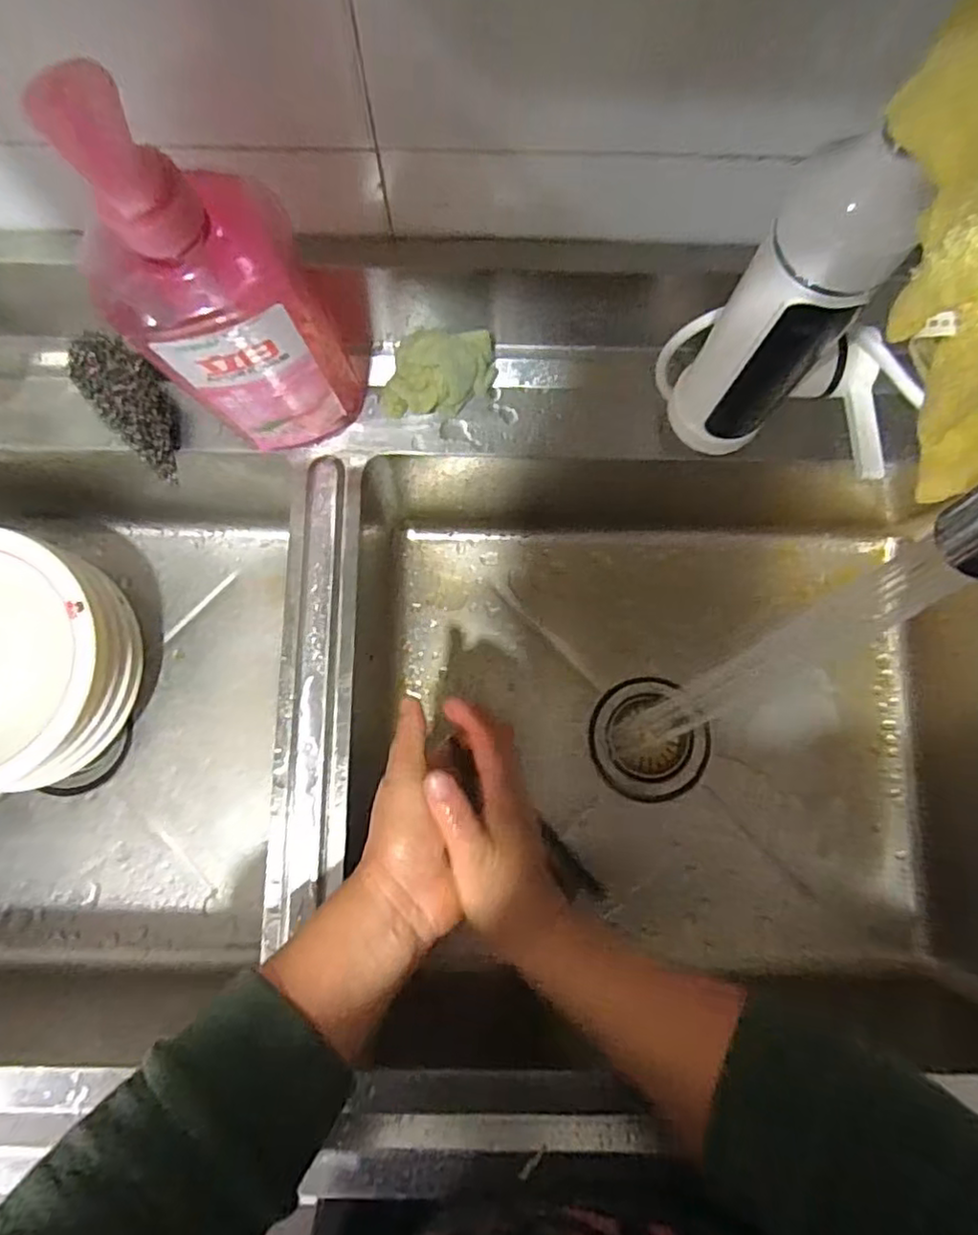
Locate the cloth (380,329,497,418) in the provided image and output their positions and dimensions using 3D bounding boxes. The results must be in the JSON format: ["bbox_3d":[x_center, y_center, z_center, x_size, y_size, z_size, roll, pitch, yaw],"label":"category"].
[{"bbox_3d":[-0.035,-0.166,0.451,0.083,0.050,0.041,-12,81,-2],"label":"cloth"}]

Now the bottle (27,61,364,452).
[{"bbox_3d":[-0.127,-0.159,0.343,0.107,0.259,0.060,-43,84,-7],"label":"bottle"}]

